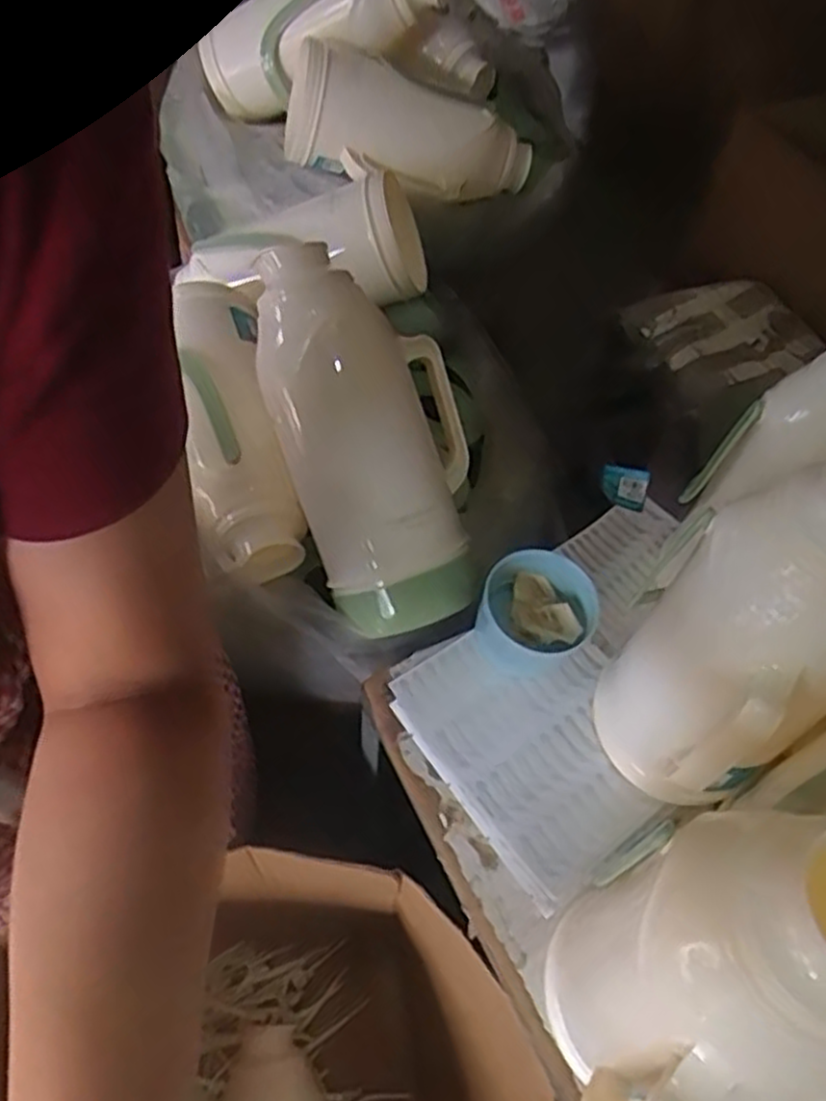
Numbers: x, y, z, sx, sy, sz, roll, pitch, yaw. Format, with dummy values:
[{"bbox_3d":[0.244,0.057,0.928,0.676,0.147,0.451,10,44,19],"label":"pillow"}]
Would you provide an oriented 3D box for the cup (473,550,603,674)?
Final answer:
[{"bbox_3d":[0.109,0.061,0.723,0.095,0.080,0.102,2,55,-3],"label":"cup"}]

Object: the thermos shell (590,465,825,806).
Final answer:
[{"bbox_3d":[0.249,0.070,0.578,0.131,0.328,0.145,-15,57,-14],"label":"thermos shell"}]

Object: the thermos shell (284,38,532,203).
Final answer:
[{"bbox_3d":[0.008,-0.577,1.098,0.360,0.139,0.165,7,53,-19],"label":"thermos shell"}]

